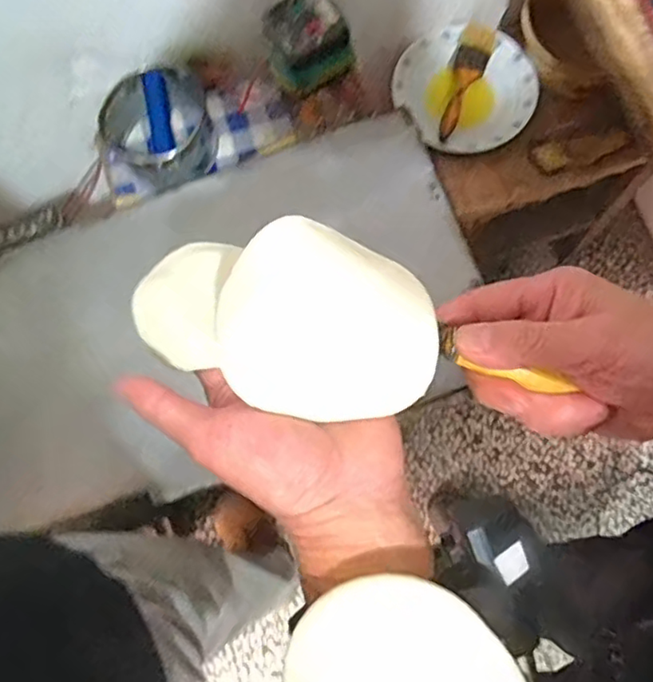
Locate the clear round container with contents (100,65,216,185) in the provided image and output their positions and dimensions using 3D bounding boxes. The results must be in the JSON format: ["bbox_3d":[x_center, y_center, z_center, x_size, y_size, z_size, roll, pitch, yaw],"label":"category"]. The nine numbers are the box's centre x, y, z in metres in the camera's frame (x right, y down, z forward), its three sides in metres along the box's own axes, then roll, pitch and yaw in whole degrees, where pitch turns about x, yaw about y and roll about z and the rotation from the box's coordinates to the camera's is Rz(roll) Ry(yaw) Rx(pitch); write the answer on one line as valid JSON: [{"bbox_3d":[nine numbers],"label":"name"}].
[{"bbox_3d":[-0.200,-0.258,0.775,0.125,0.080,0.117,0,77,1],"label":"clear round container with contents"}]

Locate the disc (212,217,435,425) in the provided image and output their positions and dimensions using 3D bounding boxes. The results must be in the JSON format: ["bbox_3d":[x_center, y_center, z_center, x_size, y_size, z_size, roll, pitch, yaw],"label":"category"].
[{"bbox_3d":[0.002,-0.008,0.311,0.106,0.023,0.095,24,79,6],"label":"disc"}]

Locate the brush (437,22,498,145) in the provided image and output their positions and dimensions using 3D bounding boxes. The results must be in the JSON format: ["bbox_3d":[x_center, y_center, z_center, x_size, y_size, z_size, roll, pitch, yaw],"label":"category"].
[{"bbox_3d":[0.195,-0.375,0.893,0.049,0.033,0.187,22,79,5],"label":"brush"}]

